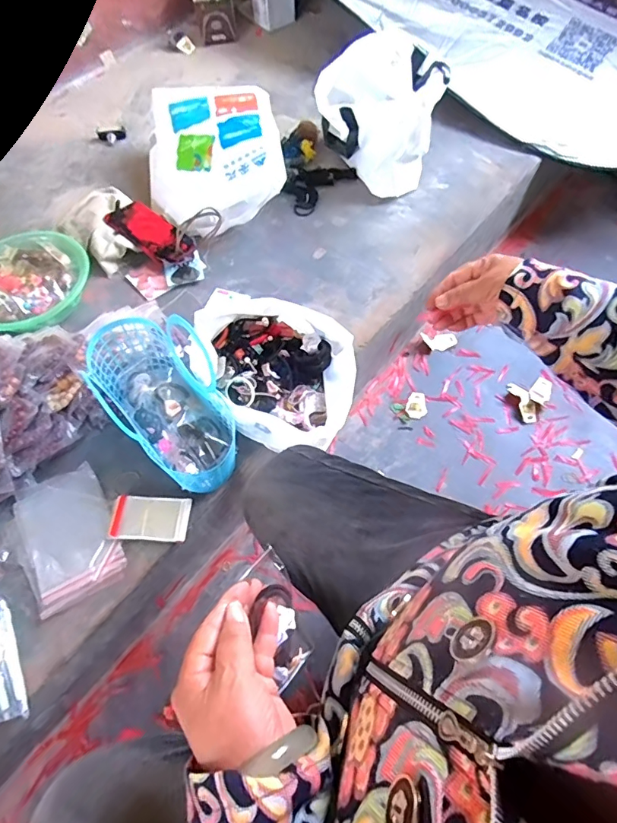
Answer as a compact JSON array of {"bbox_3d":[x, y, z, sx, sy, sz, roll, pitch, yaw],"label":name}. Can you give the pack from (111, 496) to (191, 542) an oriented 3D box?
[{"bbox_3d":[-0.241,0.162,0.704,0.117,0.010,0.065,3,63,4],"label":"pack"}]

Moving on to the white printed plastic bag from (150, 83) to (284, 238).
[{"bbox_3d":[-0.209,-0.547,1.011,0.288,0.139,0.336,-9,62,-3],"label":"white printed plastic bag"}]

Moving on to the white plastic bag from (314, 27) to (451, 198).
[{"bbox_3d":[0.179,-0.683,1.049,0.258,0.209,0.254,27,66,15],"label":"white plastic bag"}]

